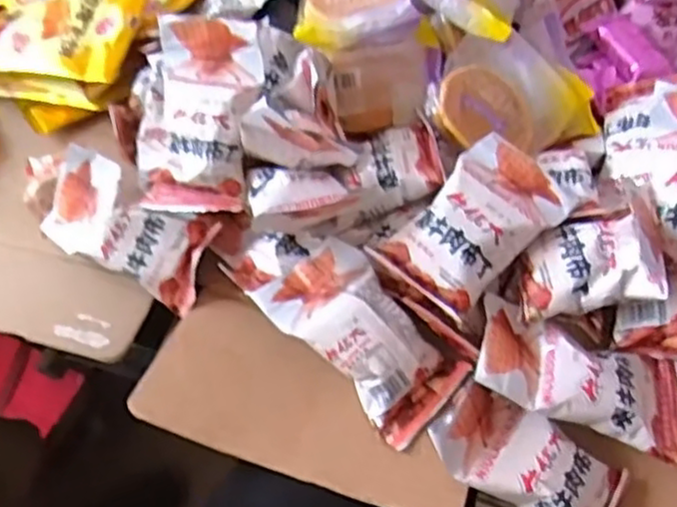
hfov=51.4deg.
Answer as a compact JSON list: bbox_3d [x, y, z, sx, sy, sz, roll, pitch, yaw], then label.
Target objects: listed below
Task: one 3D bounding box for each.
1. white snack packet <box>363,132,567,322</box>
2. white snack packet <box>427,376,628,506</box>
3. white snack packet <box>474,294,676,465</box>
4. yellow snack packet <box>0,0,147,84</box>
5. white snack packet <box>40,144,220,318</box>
[{"bbox_3d":[0.092,-0.020,0.471,0.127,0.042,0.072,-39,62,-23],"label":"white snack packet"},{"bbox_3d":[0.115,0.125,0.425,0.112,0.056,0.071,31,61,21],"label":"white snack packet"},{"bbox_3d":[0.158,0.077,0.446,0.145,0.027,0.070,22,56,-4],"label":"white snack packet"},{"bbox_3d":[-0.249,-0.198,0.611,0.182,0.057,0.109,15,56,12],"label":"yellow snack packet"},{"bbox_3d":[-0.159,-0.020,0.528,0.141,0.036,0.082,24,92,24],"label":"white snack packet"}]

